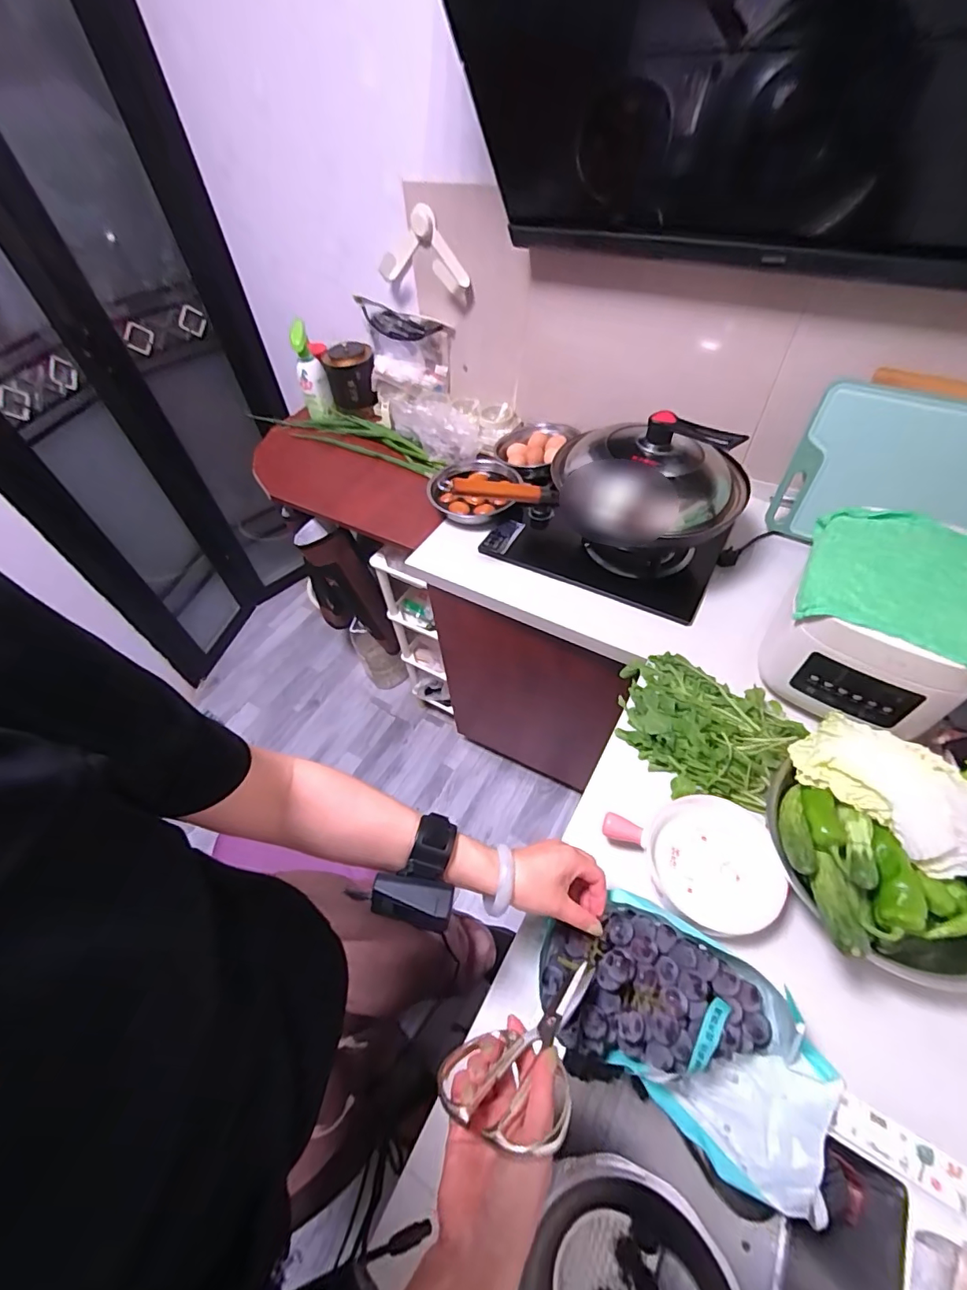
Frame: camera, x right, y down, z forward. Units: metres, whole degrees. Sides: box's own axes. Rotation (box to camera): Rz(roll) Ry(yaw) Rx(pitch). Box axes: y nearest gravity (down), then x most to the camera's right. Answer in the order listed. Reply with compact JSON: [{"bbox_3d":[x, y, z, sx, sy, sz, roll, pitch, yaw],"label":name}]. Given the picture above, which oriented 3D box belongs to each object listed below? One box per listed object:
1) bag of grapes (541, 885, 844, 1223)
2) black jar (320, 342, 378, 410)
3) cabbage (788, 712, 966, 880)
[{"bbox_3d":[0.197,0.369,0.471,0.282,0.088,0.156,29,60,19],"label":"bag of grapes"},{"bbox_3d":[-0.349,-0.710,1.292,0.127,0.129,0.137,-11,55,-7],"label":"black jar"},{"bbox_3d":[0.476,0.163,0.556,0.206,0.057,0.119,37,62,23],"label":"cabbage"}]

